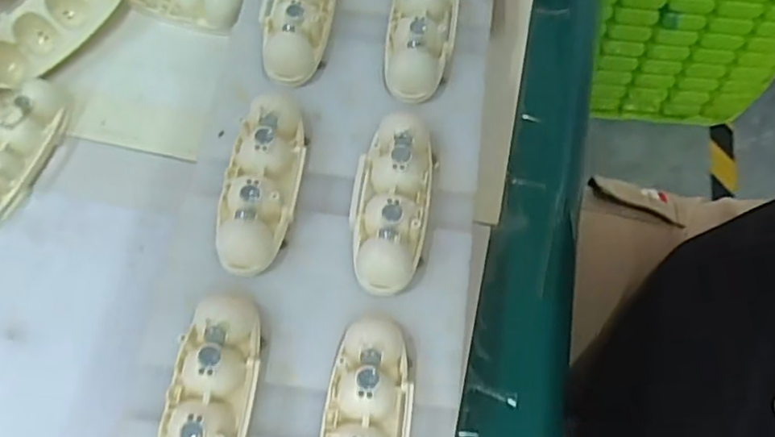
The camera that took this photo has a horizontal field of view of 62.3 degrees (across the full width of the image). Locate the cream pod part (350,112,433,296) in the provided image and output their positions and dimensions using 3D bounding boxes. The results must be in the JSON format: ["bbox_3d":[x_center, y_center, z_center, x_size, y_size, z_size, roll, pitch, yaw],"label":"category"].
[{"bbox_3d":[0.001,-0.007,0.213,0.024,0.015,0.061,8,66,1],"label":"cream pod part"}]

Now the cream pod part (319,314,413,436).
[{"bbox_3d":[-0.006,0.059,0.185,0.025,0.015,0.062,6,66,0],"label":"cream pod part"}]

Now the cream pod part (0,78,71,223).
[{"bbox_3d":[-0.138,-0.024,0.236,0.018,0.013,0.062,16,67,5],"label":"cream pod part"}]

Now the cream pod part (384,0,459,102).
[{"bbox_3d":[0.013,-0.072,0.242,0.024,0.016,0.057,10,66,2],"label":"cream pod part"}]

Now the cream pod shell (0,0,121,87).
[{"bbox_3d":[-0.131,-0.079,0.250,0.017,0.018,0.061,40,71,14],"label":"cream pod shell"}]

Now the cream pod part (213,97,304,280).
[{"bbox_3d":[-0.042,-0.013,0.214,0.024,0.015,0.063,7,66,1],"label":"cream pod part"}]

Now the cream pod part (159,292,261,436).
[{"bbox_3d":[-0.052,0.052,0.186,0.024,0.017,0.063,5,66,0],"label":"cream pod part"}]

